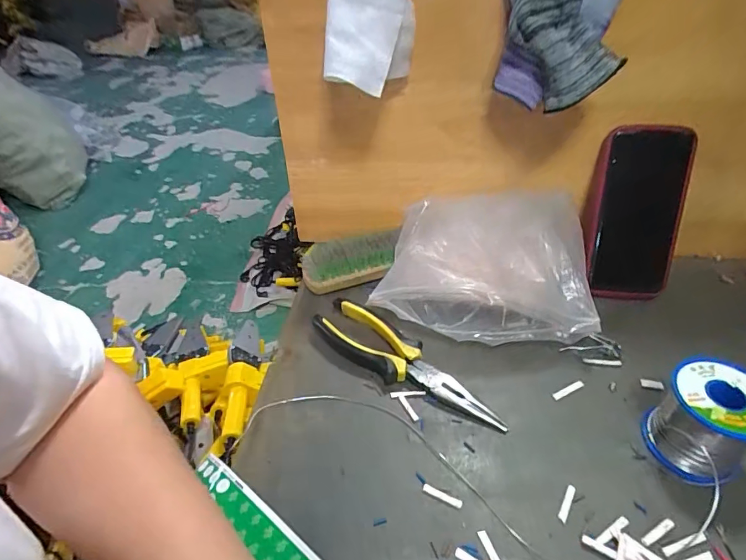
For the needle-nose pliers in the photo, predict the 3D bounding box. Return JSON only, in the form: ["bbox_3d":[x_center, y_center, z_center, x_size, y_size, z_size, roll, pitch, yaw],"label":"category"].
[{"bbox_3d":[0.025,0.074,0.393,0.188,0.027,0.048,29,49,31],"label":"needle-nose pliers"}]

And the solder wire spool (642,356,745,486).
[{"bbox_3d":[0.248,0.102,0.326,0.070,0.061,0.062,-29,47,-28],"label":"solder wire spool"}]

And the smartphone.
[{"bbox_3d":[0.262,-0.065,0.445,0.084,0.169,0.016,8,19,20],"label":"smartphone"}]

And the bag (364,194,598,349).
[{"bbox_3d":[0.112,-0.016,0.446,0.200,0.092,0.141,5,41,8],"label":"bag"}]

